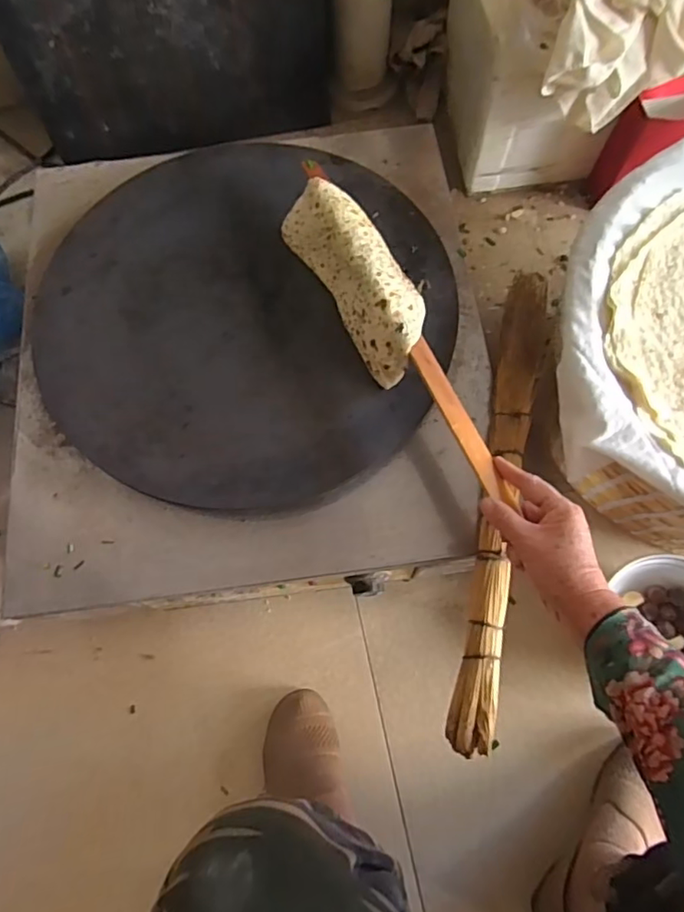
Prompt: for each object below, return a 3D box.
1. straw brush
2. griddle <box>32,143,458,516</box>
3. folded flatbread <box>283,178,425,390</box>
[{"bbox_3d":[0.178,0.026,0.618,0.051,0.033,0.557,12,72,6],"label":"straw brush"},{"bbox_3d":[-0.120,-0.181,0.685,0.508,0.051,0.498,-3,71,1],"label":"griddle"},{"bbox_3d":[0.022,-0.212,0.645,0.086,0.075,0.259,-28,72,-8],"label":"folded flatbread"}]

